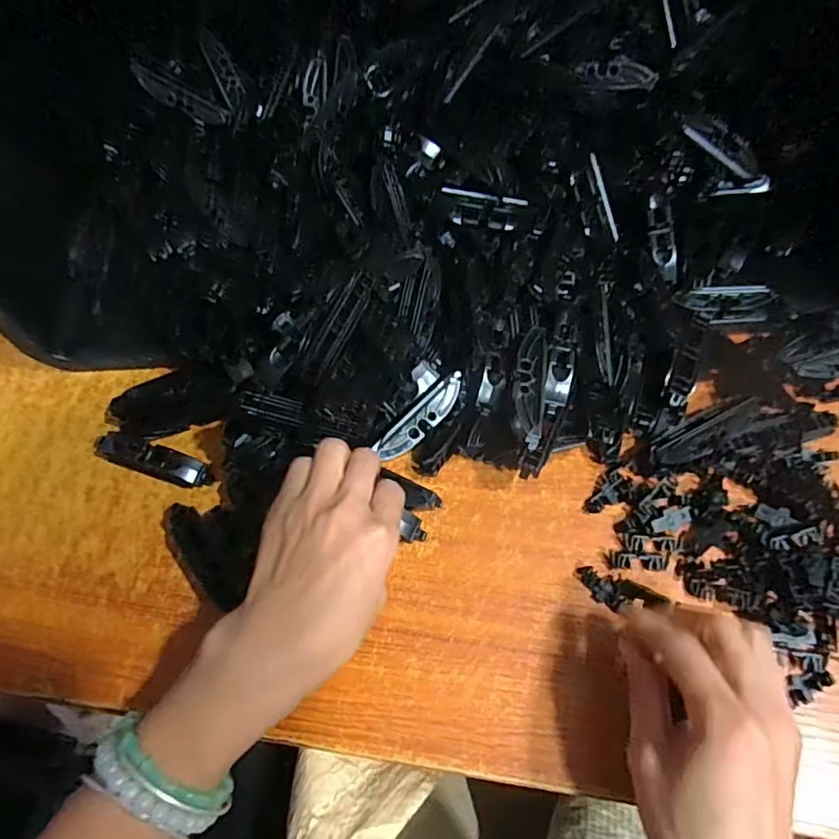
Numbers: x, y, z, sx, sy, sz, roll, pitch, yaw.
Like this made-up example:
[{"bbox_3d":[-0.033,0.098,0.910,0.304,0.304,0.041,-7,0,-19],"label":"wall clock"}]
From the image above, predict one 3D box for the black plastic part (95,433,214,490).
[{"bbox_3d":[-0.175,0.027,0.372,0.077,0.014,0.019,13,64,9],"label":"black plastic part"}]

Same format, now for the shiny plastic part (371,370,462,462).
[{"bbox_3d":[0.002,-0.002,0.359,0.074,0.008,0.016,-41,68,-17],"label":"shiny plastic part"}]

